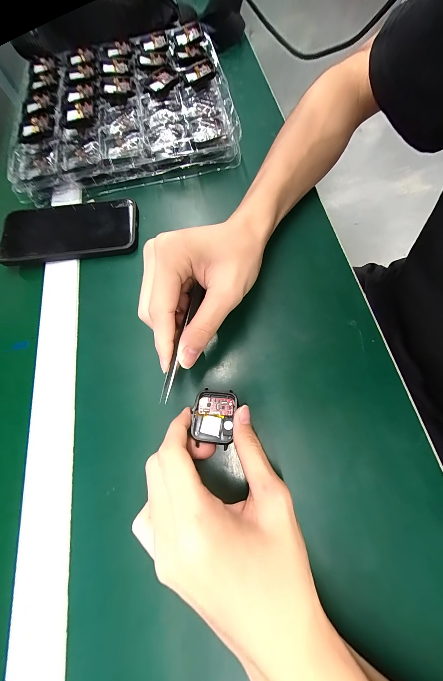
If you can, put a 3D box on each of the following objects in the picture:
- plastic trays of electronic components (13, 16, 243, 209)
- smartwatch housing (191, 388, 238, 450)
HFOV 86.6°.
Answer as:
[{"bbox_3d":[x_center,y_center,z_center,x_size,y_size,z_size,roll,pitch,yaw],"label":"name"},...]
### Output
[{"bbox_3d":[-0.138,-0.330,0.326,0.292,0.038,0.260,-9,70,1],"label":"plastic trays of electronic components"},{"bbox_3d":[-0.007,0.066,0.204,0.035,0.011,0.046,8,58,4],"label":"smartwatch housing"}]

